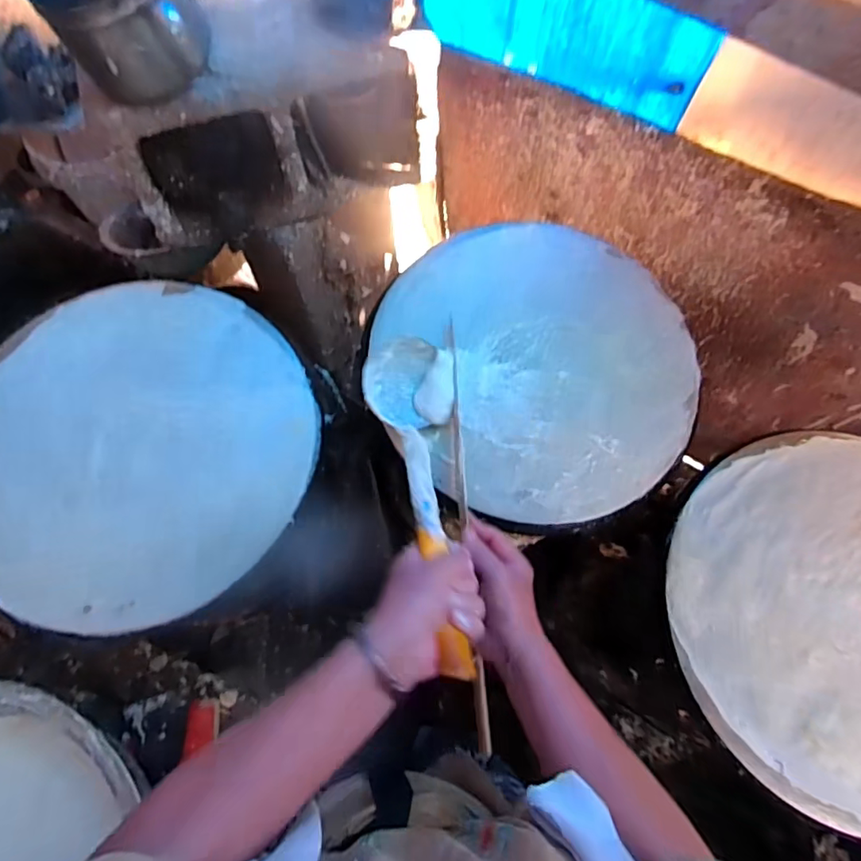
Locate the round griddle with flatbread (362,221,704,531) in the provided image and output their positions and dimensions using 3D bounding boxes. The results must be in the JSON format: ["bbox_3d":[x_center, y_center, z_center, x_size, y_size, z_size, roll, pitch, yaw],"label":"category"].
[{"bbox_3d":[0.123,-0.077,0.614,0.352,0.038,0.346,0,70,-1],"label":"round griddle with flatbread"}]

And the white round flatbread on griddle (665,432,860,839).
[{"bbox_3d":[0.425,0.182,0.534,0.359,0.024,0.359,25,72,7],"label":"white round flatbread on griddle"}]

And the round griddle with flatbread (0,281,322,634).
[{"bbox_3d":[-0.312,0.009,0.566,0.359,0.026,0.357,0,70,-1],"label":"round griddle with flatbread"}]

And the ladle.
[{"bbox_3d":[-0.005,0.047,0.493,0.090,0.066,0.334,-6,48,-4],"label":"ladle"}]

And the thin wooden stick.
[{"bbox_3d":[0.034,0.078,0.539,0.012,0.024,0.427,-3,69,-2],"label":"thin wooden stick"}]

